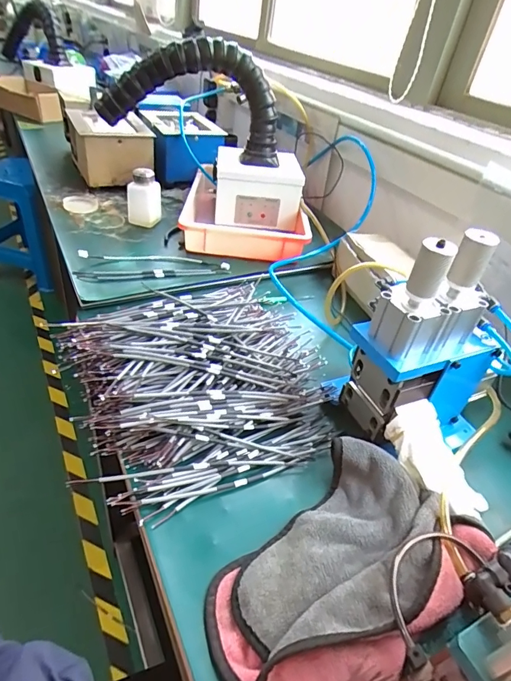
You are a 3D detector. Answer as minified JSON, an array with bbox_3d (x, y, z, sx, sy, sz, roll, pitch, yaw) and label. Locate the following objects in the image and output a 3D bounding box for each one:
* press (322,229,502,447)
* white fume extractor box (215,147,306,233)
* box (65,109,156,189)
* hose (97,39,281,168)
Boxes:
[{"bbox_3d":[0.200,0.003,0.469,0.174,0.240,0.101,-1,39,-12],"label":"press"},{"bbox_3d":[0.002,-0.336,0.931,0.174,0.129,0.169,4,38,-6],"label":"white fume extractor box"},{"bbox_3d":[-0.353,-0.476,1.032,0.171,0.129,0.235,-10,42,-22],"label":"box"},{"bbox_3d":[-0.124,-0.461,0.808,0.351,0.200,0.107,0,39,-11],"label":"hose"}]

